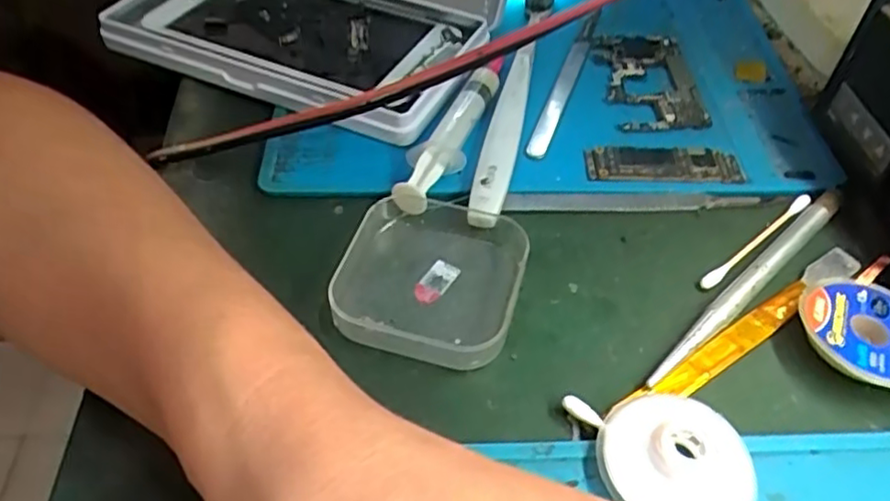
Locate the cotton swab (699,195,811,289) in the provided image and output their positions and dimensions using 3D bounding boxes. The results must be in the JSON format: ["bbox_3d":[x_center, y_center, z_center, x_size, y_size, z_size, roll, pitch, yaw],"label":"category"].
[{"bbox_3d":[0.121,-0.004,0.257,0.069,0.004,0.005,-32,55,-24],"label":"cotton swab"}]

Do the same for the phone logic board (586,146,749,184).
[{"bbox_3d":[0.092,-0.036,0.280,0.063,0.005,0.018,1,48,2],"label":"phone logic board"}]

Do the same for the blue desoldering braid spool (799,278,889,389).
[{"bbox_3d":[0.142,0.028,0.222,0.044,0.010,0.040,0,49,0],"label":"blue desoldering braid spool"}]

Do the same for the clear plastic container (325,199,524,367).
[{"bbox_3d":[-0.004,0.008,0.239,0.060,0.013,0.064,13,50,11],"label":"clear plastic container"}]

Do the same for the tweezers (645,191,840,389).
[{"bbox_3d":[0.112,0.011,0.242,0.122,0.004,0.009,-34,57,-27],"label":"tweezers"}]

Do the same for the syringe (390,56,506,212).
[{"bbox_3d":[0.004,-0.051,0.287,0.020,0.018,0.097,16,50,14],"label":"syringe"}]

